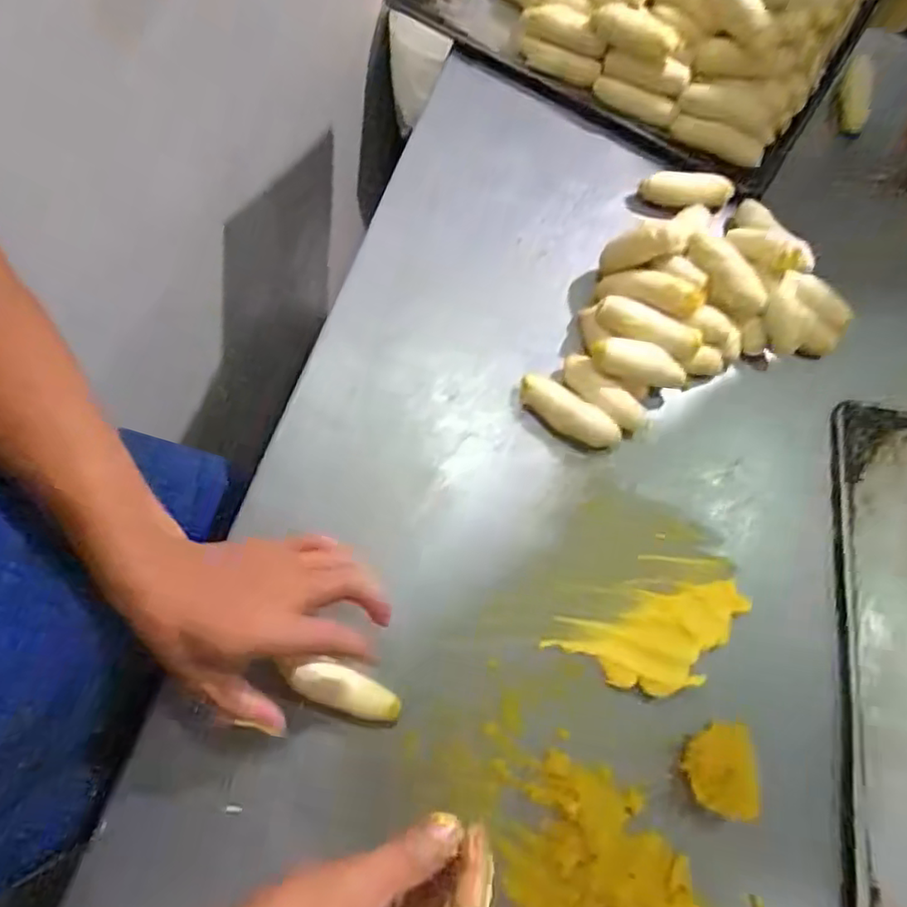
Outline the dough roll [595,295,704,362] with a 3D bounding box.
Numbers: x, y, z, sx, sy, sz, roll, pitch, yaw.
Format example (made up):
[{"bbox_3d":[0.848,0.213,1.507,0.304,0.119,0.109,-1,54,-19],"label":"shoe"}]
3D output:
[{"bbox_3d":[0.168,-0.107,0.554,0.090,0.027,0.032,31,75,8],"label":"dough roll"}]

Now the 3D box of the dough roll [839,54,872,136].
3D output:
[{"bbox_3d":[0.424,-0.376,0.668,0.028,0.028,0.071,-8,113,-1],"label":"dough roll"}]

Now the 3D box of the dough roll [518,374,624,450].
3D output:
[{"bbox_3d":[0.100,-0.034,0.557,0.095,0.031,0.027,37,76,10],"label":"dough roll"}]

